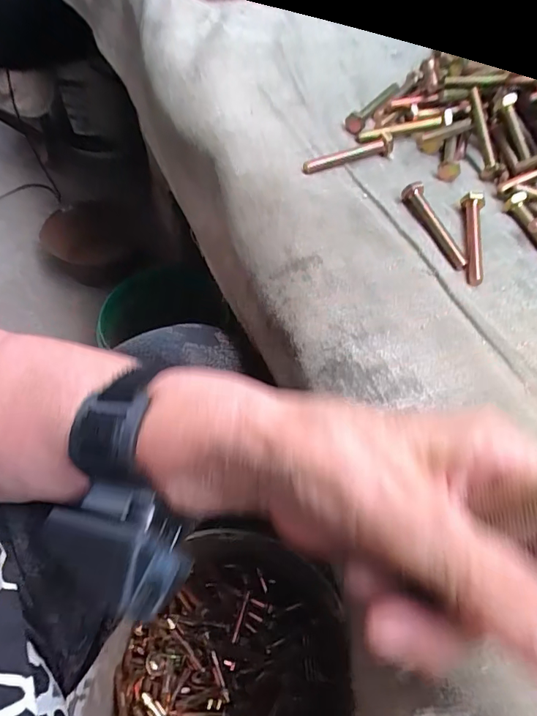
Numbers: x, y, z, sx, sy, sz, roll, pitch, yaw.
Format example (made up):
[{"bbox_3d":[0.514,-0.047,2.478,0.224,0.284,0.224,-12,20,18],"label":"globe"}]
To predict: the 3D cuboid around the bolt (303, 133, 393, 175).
[{"bbox_3d":[0.057,-0.137,0.305,0.071,0.012,0.014,-26,62,-19],"label":"bolt"}]

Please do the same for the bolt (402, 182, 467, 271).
[{"bbox_3d":[0.104,-0.084,0.275,0.014,0.013,0.068,-16,59,-14],"label":"bolt"}]

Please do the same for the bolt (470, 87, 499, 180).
[{"bbox_3d":[0.150,-0.156,0.313,0.011,0.012,0.064,-2,76,-2],"label":"bolt"}]

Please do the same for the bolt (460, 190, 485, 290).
[{"bbox_3d":[0.125,-0.073,0.272,0.012,0.014,0.065,9,57,3],"label":"bolt"}]

